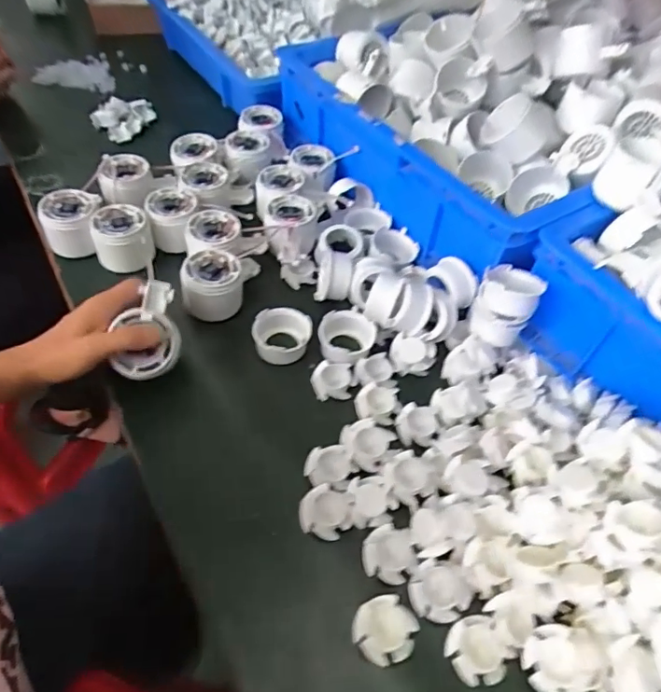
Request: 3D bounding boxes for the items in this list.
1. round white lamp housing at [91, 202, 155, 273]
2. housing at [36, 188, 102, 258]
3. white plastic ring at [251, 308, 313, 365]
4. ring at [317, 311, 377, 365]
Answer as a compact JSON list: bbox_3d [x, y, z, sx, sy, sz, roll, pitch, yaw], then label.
[{"bbox_3d":[-0.220,-0.114,0.551,0.056,0.047,0.054,-12,54,-14],"label":"round white lamp housing"},{"bbox_3d":[-0.274,-0.134,0.557,0.052,0.052,0.056,2,52,-3],"label":"housing"},{"bbox_3d":[-0.047,-0.011,0.506,0.054,0.033,0.049,-1,52,-6],"label":"white plastic ring"},{"bbox_3d":[0.015,-0.009,0.508,0.050,0.024,0.059,22,53,12],"label":"ring"}]

